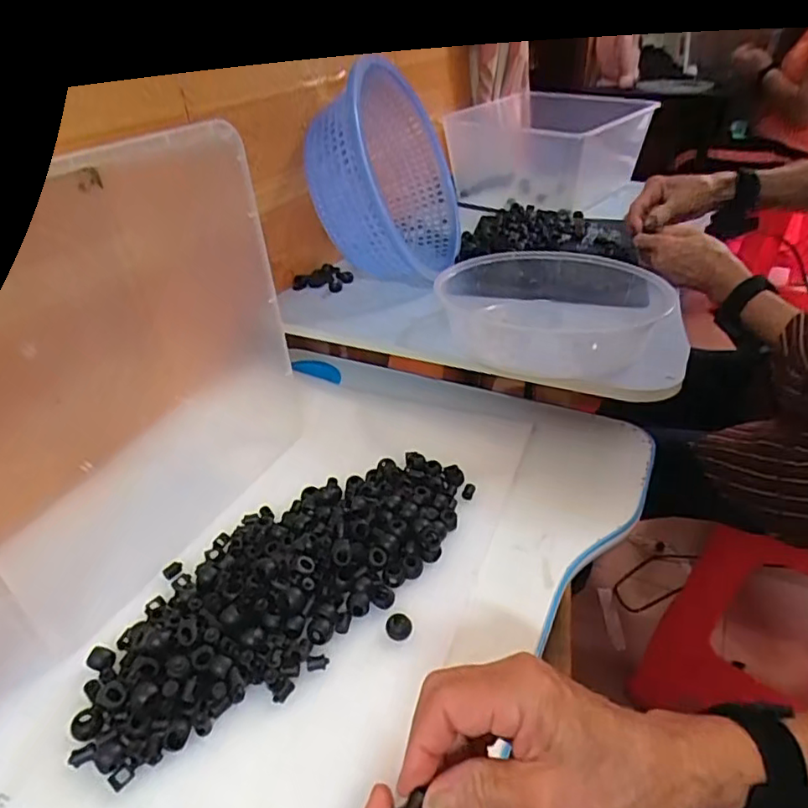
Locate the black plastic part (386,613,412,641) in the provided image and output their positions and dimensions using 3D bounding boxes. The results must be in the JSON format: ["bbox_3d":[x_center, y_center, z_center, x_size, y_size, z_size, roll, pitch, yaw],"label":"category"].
[{"bbox_3d":[-0.003,0.154,0.408,0.018,0.008,0.016,6,35,13],"label":"black plastic part"}]

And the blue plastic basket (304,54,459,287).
[{"bbox_3d":[-0.029,-0.299,0.797,0.107,0.285,0.288,-12,48,25],"label":"blue plastic basket"}]

